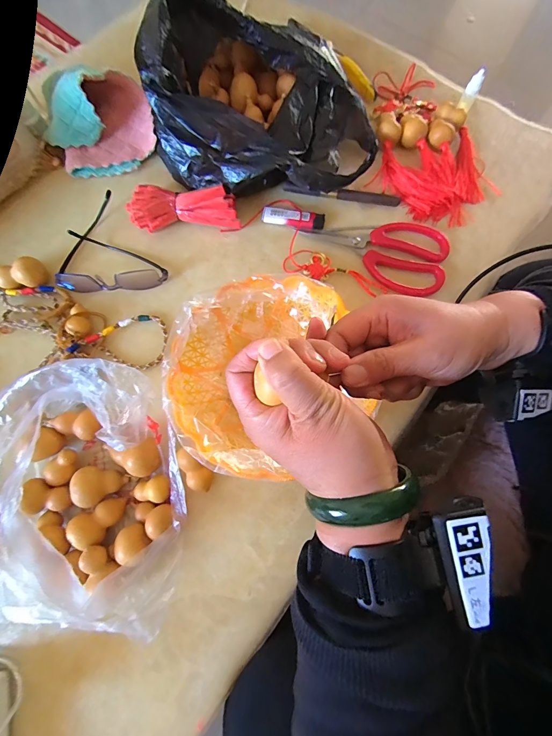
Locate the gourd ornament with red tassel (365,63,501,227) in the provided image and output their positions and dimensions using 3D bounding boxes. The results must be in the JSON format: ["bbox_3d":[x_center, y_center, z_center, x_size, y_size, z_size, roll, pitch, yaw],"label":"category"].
[{"bbox_3d":[0.197,-0.315,0.447,0.145,0.031,0.258,-17,75,-4],"label":"gourd ornament with red tassel"}]

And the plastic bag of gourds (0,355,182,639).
[{"bbox_3d":[-0.170,0.110,0.287,0.143,0.115,0.210,-15,75,-4],"label":"plastic bag of gourds"}]

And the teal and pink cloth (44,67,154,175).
[{"bbox_3d":[-0.226,-0.316,0.418,0.133,0.089,0.073,-24,76,-6],"label":"teal and pink cloth"}]

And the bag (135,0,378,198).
[{"bbox_3d":[-0.004,-0.321,0.393,0.262,0.136,0.207,12,75,4],"label":"bag"}]

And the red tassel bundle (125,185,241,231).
[{"bbox_3d":[-0.115,-0.203,0.413,0.133,0.040,0.050,-2,75,0],"label":"red tassel bundle"}]

